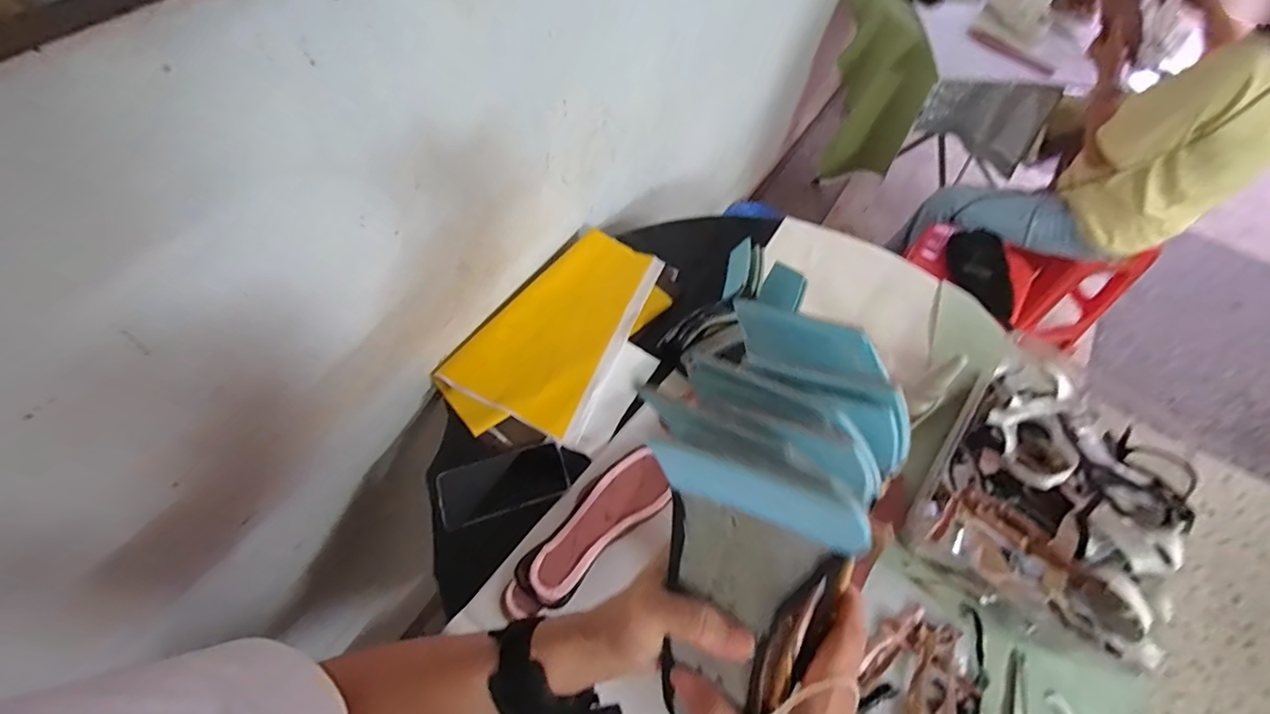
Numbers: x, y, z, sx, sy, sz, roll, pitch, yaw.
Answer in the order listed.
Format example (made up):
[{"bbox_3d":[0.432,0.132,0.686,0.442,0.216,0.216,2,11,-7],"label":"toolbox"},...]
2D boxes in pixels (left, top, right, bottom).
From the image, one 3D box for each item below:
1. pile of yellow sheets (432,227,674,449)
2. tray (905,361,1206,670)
[{"bbox_3d":[-0.109,-0.036,0.839,0.217,0.047,0.400,30,64,9],"label":"pile of yellow sheets"},{"bbox_3d":[0.534,0.170,0.688,0.266,0.096,0.354,36,63,17],"label":"tray"}]

